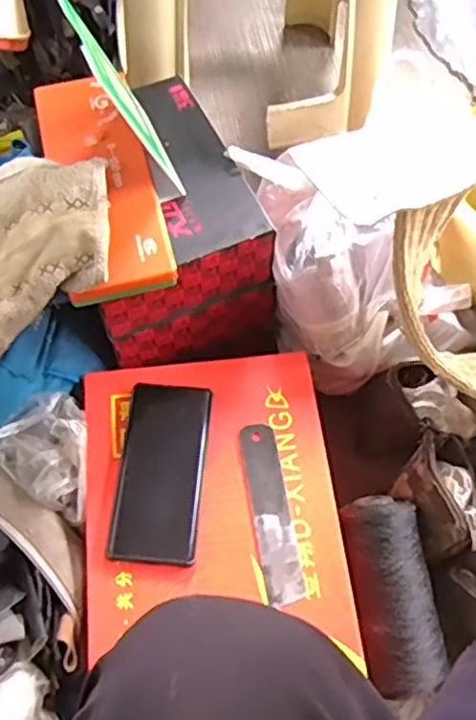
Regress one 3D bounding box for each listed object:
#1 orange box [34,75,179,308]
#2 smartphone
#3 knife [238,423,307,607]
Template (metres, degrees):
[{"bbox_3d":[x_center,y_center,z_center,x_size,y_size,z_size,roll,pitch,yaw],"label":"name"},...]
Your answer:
[{"bbox_3d":[-0.120,-0.160,0.606,0.088,0.029,0.234,-13,63,-7],"label":"orange box"},{"bbox_3d":[-0.068,0.100,0.618,0.079,0.008,0.164,4,62,2],"label":"smartphone"},{"bbox_3d":[0.030,0.132,0.604,0.035,0.006,0.159,-9,62,-5],"label":"knife"}]

